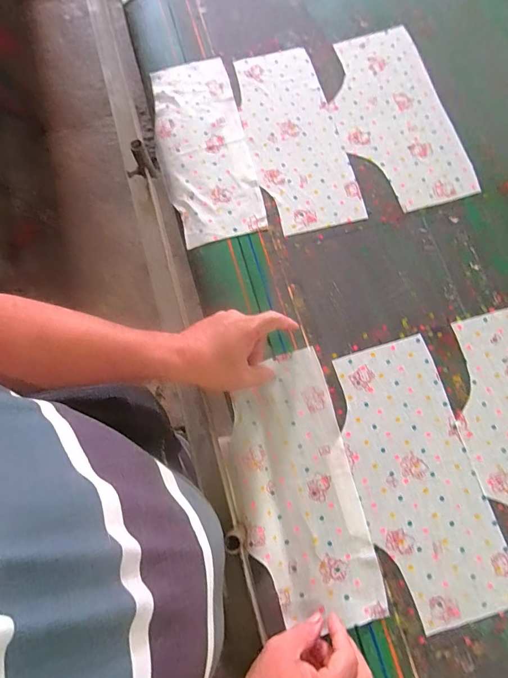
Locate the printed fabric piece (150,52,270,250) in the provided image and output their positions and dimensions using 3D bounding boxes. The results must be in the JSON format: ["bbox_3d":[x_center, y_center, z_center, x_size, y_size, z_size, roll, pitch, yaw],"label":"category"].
[{"bbox_3d":[-0.080,-0.297,0.584,0.133,0.016,0.321,-13,76,-3],"label":"printed fabric piece"}]

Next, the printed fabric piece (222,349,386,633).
[{"bbox_3d":[0.049,0.178,0.458,0.146,0.016,0.309,-15,76,-3],"label":"printed fabric piece"}]

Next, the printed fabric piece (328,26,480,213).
[{"bbox_3d":[0.214,-0.349,0.585,0.171,0.004,0.323,-12,76,-2],"label":"printed fabric piece"}]

